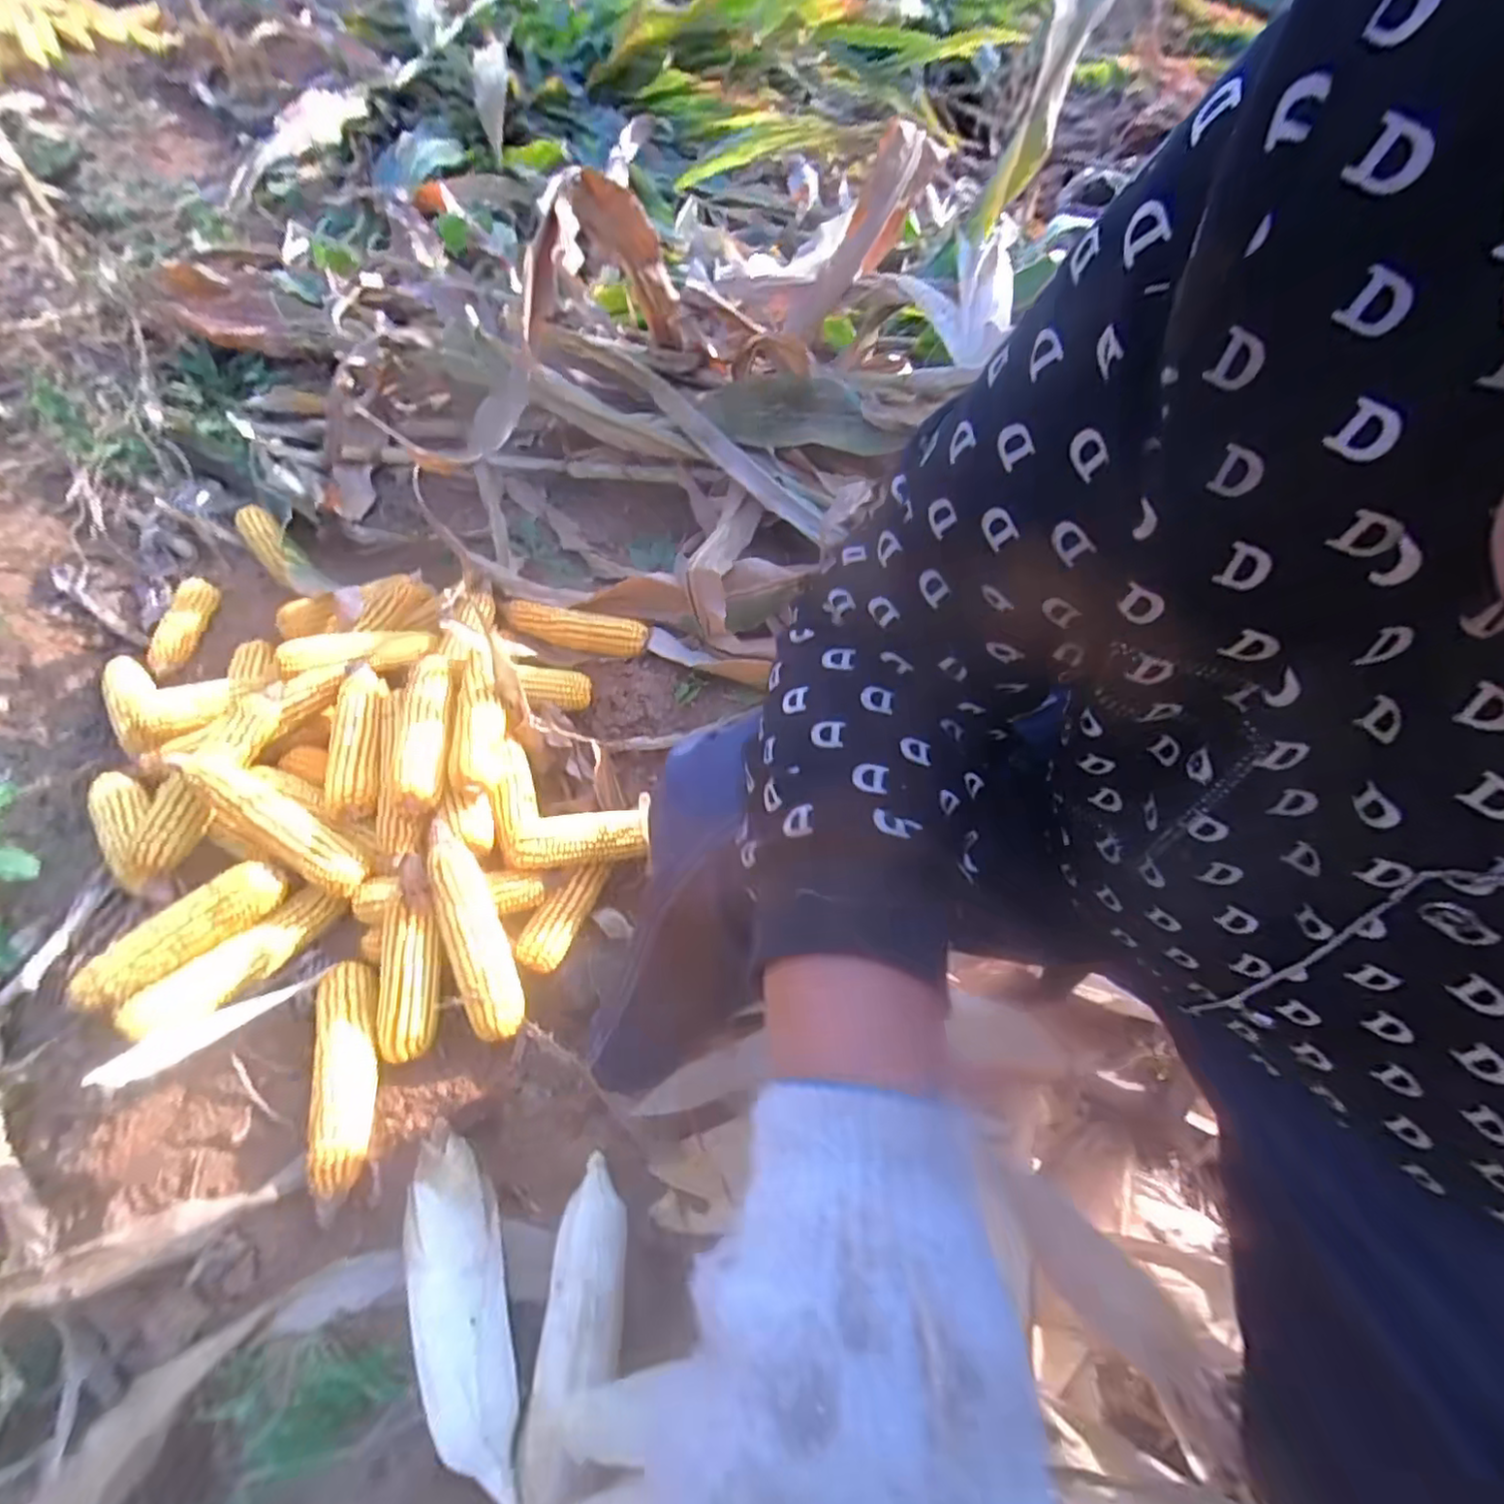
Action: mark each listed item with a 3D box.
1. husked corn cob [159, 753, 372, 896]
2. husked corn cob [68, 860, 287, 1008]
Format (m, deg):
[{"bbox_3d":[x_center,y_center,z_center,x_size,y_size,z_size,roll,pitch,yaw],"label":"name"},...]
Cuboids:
[{"bbox_3d":[-0.516,0.074,0.720,0.233,0.051,0.061,39,64,-6],"label":"husked corn cob"},{"bbox_3d":[-0.573,0.185,0.680,0.192,0.050,0.059,-34,62,-21],"label":"husked corn cob"}]

